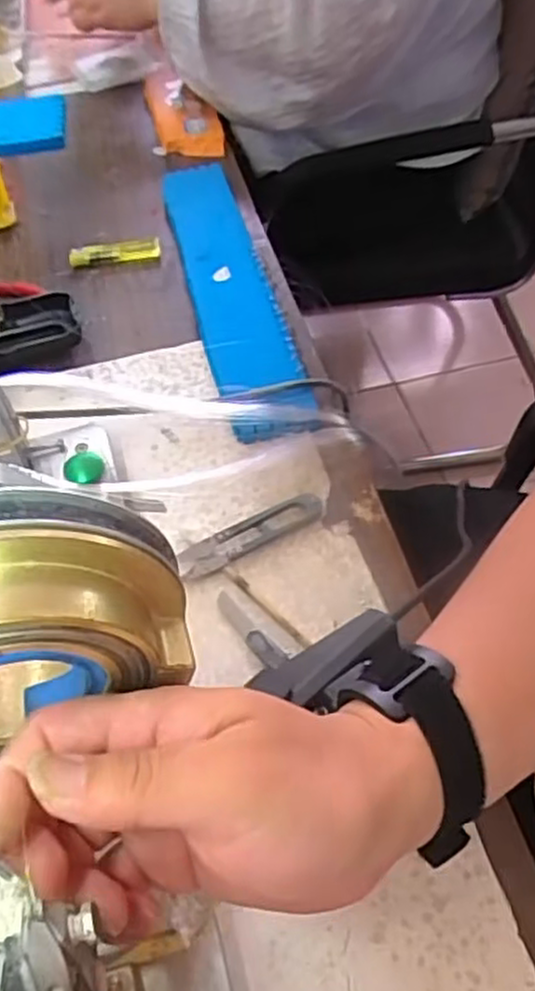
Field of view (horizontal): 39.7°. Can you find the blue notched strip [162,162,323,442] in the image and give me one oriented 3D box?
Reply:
[{"bbox_3d":[-0.032,-0.167,0.597,0.064,0.022,0.330,-13,54,-6],"label":"blue notched strip"}]

